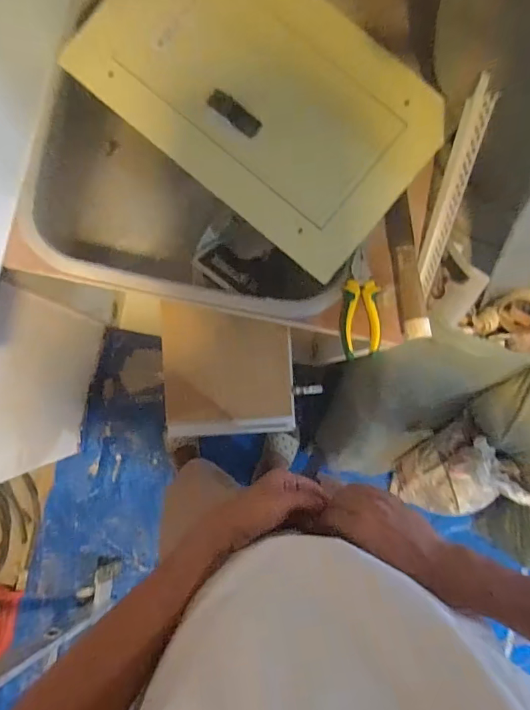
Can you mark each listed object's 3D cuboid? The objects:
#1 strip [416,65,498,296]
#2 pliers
[{"bbox_3d":[0.260,-0.213,0.613,0.027,0.318,0.032,-9,51,-3],"label":"strip"},{"bbox_3d":[0.134,-0.070,0.598,0.052,0.017,0.147,1,86,-3],"label":"pliers"}]

